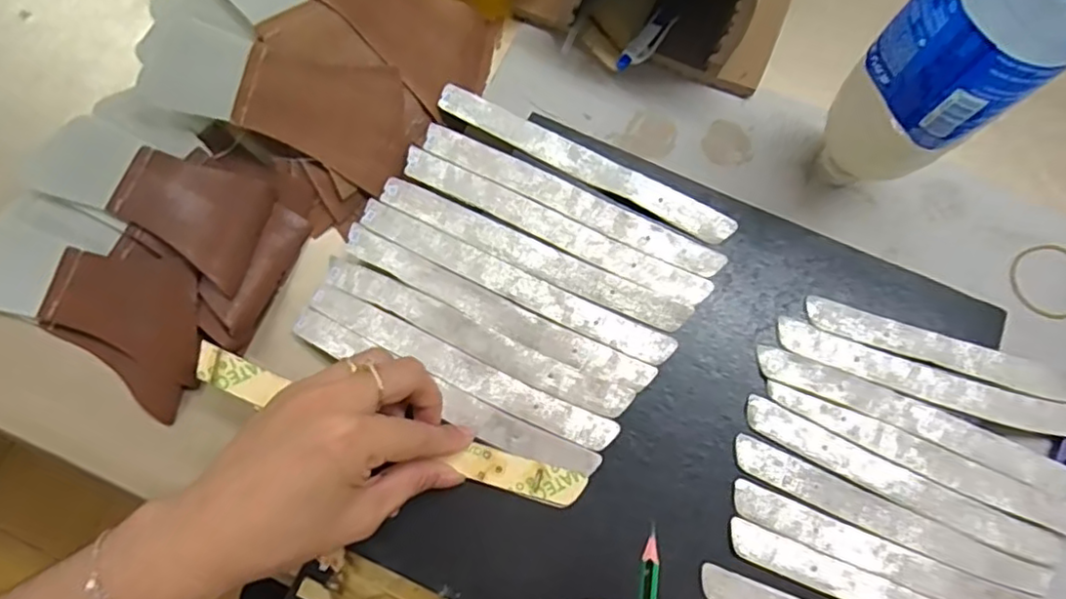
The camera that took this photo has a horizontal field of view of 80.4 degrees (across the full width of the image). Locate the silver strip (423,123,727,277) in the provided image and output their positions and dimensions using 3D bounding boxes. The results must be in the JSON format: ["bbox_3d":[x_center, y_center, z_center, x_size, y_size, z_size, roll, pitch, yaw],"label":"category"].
[{"bbox_3d":[0.020,-0.059,0.367,0.188,0.004,0.020,27,79,5],"label":"silver strip"}]

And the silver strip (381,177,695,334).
[{"bbox_3d":[-0.002,-0.026,0.359,0.188,0.004,0.021,25,78,4],"label":"silver strip"}]

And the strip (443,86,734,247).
[{"bbox_3d":[0.029,-0.081,0.372,0.188,0.004,0.019,29,79,5],"label":"strip"}]

